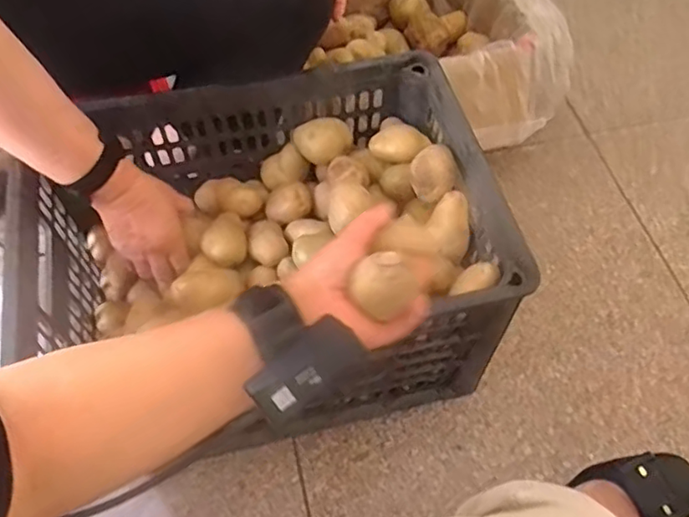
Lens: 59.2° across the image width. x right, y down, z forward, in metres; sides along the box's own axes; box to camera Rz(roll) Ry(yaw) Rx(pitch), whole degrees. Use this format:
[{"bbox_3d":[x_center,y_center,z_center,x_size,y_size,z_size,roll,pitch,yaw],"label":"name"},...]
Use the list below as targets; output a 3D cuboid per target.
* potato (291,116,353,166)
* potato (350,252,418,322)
[{"bbox_3d":[-0.027,-0.145,0.758,0.069,0.041,0.046,-8,59,-6],"label":"potato"},{"bbox_3d":[0.027,0.022,0.427,0.039,0.044,0.034,37,67,19],"label":"potato"}]

